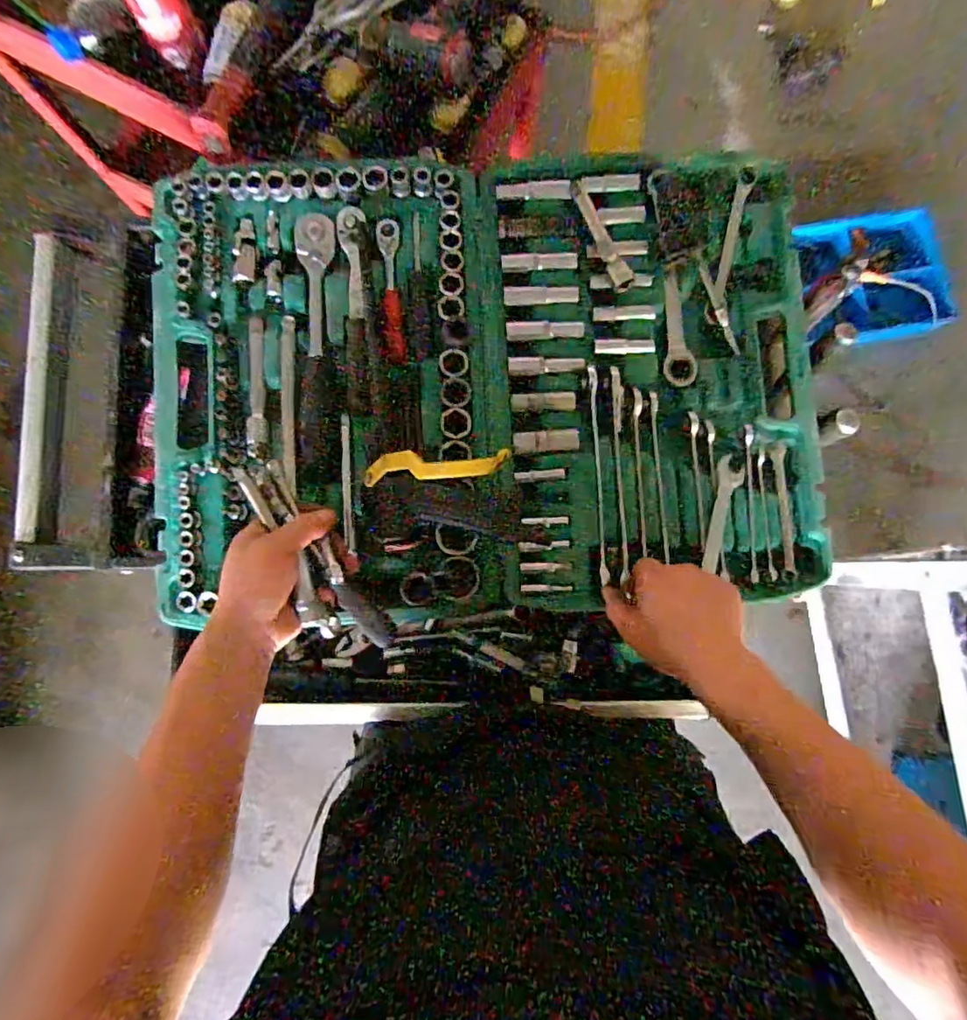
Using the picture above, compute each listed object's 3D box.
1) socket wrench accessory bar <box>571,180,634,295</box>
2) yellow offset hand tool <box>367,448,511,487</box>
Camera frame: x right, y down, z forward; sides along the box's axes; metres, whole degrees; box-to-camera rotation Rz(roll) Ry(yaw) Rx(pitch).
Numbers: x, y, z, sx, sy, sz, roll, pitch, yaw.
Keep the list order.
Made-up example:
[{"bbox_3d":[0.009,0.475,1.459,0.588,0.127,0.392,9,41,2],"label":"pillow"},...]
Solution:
[{"bbox_3d":[0.114,-0.264,0.515,0.024,0.017,0.113,-25,87,-6],"label":"socket wrench accessory bar"},{"bbox_3d":[-0.044,-0.042,0.493,0.127,0.009,0.028,-7,85,-5],"label":"yellow offset hand tool"}]

